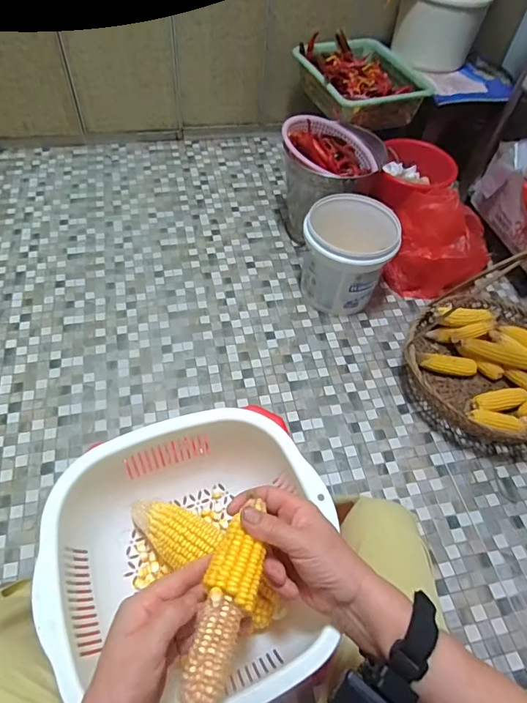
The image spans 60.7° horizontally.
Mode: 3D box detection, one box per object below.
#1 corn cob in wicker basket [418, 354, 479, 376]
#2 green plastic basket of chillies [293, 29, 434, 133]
[{"bbox_3d":[0.500,0.033,1.215,0.147,0.046,0.045,15,54,6],"label":"corn cob in wicker basket"},{"bbox_3d":[0.302,-0.881,1.471,0.323,0.138,0.398,-19,58,-17],"label":"green plastic basket of chillies"}]

